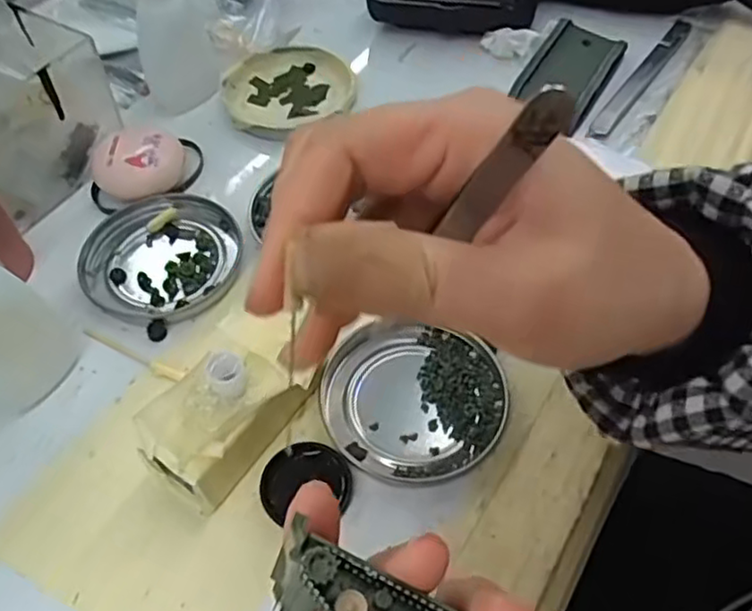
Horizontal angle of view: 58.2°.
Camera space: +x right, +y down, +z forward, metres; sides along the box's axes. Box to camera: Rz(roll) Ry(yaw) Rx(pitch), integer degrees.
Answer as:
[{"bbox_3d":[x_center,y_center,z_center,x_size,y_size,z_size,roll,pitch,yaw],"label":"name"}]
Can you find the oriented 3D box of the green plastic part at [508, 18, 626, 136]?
[{"bbox_3d":[0.119,-0.144,0.411,0.043,0.022,0.079,27,60,19],"label":"green plastic part"}]

